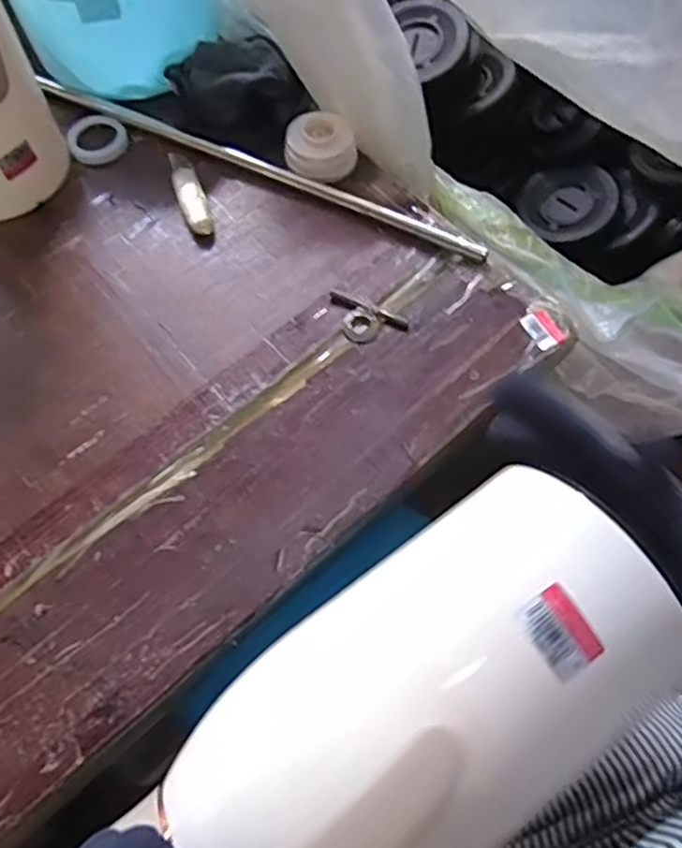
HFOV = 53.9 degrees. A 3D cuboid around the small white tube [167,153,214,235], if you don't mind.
[{"bbox_3d":[-0.140,-0.214,0.615,0.024,0.012,0.104,-20,66,-9],"label":"small white tube"}]

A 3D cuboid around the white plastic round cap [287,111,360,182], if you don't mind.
[{"bbox_3d":[-0.018,-0.257,0.621,0.065,0.034,0.056,0,64,0],"label":"white plastic round cap"}]

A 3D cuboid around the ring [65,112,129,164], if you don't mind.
[{"bbox_3d":[-0.235,-0.276,0.650,0.055,0.009,0.056,0,64,0],"label":"ring"}]

